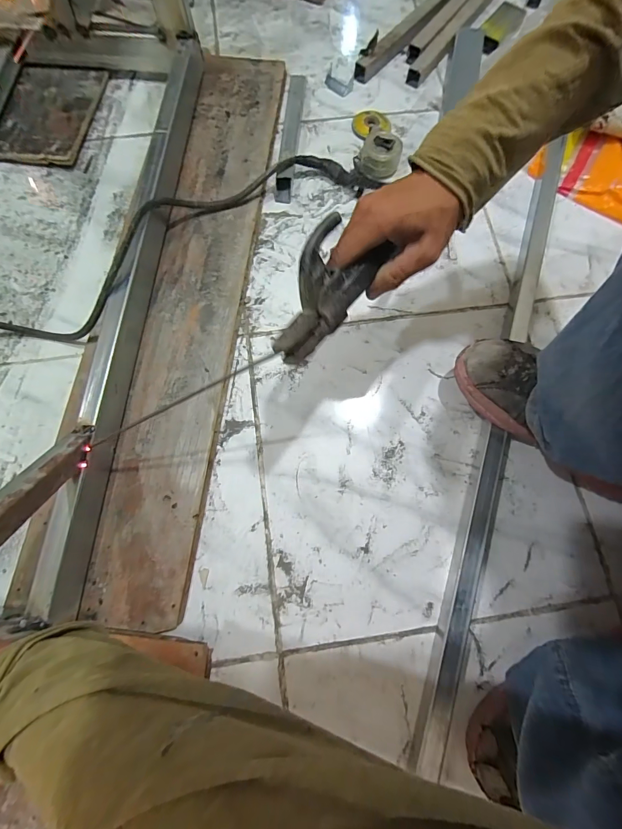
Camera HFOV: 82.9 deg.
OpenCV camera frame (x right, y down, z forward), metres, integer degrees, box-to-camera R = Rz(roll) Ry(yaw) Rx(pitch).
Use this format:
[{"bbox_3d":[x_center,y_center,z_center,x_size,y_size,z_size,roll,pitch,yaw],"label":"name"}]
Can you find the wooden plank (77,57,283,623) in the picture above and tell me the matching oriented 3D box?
[{"bbox_3d":[-0.152,-0.198,0.512,0.140,0.016,0.887,4,75,1],"label":"wooden plank"}]

